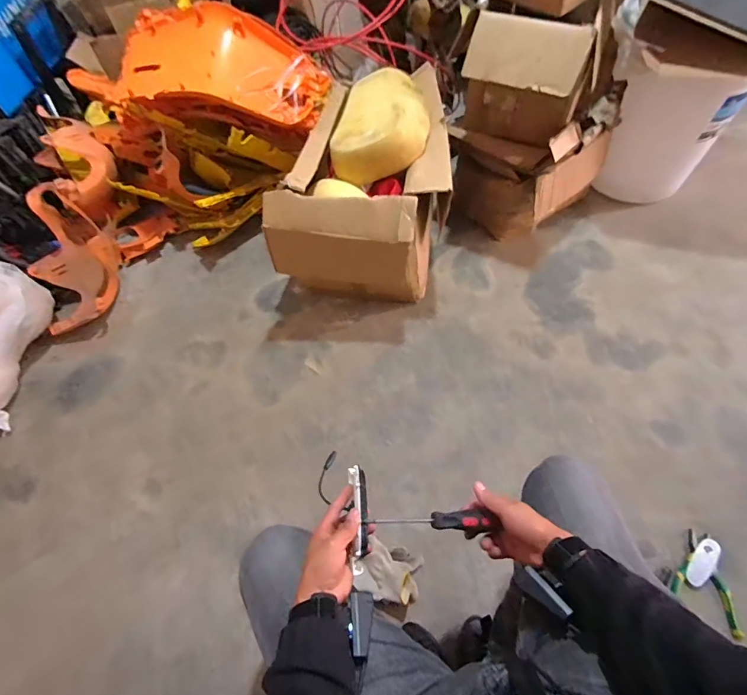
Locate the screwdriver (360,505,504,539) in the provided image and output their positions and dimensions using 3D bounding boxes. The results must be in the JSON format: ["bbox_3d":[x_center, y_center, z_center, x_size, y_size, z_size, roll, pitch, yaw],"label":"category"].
[{"bbox_3d":[0.081,0.254,0.588,0.181,0.041,0.033,1,55,-3],"label":"screwdriver"}]

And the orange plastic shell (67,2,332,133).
[{"bbox_3d":[-0.528,-0.902,1.360,0.655,0.303,0.404,6,58,9],"label":"orange plastic shell"}]

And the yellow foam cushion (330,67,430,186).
[{"bbox_3d":[0.018,-0.632,1.147,0.264,0.136,0.361,-2,57,3],"label":"yellow foam cushion"}]

